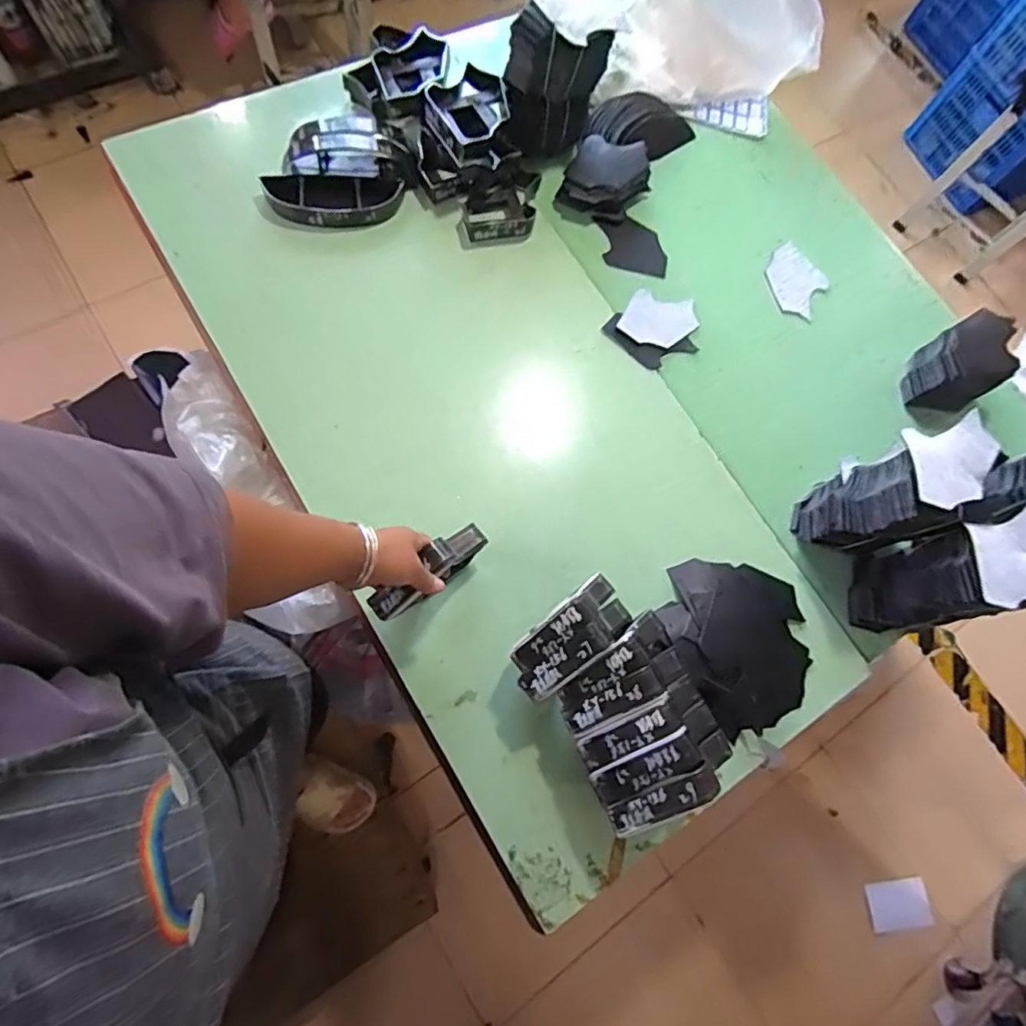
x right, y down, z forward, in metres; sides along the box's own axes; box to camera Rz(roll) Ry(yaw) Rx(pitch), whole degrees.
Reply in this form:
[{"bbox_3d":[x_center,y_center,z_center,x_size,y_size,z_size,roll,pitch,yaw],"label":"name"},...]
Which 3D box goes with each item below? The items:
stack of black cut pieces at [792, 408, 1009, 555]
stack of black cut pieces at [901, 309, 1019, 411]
[{"bbox_3d":[0.478,-0.021,0.742,0.151,0.209,0.117,-11,76,-5],"label":"stack of black cut pieces"},{"bbox_3d":[0.675,-0.223,0.872,0.150,0.087,0.105,-29,79,-9],"label":"stack of black cut pieces"}]

